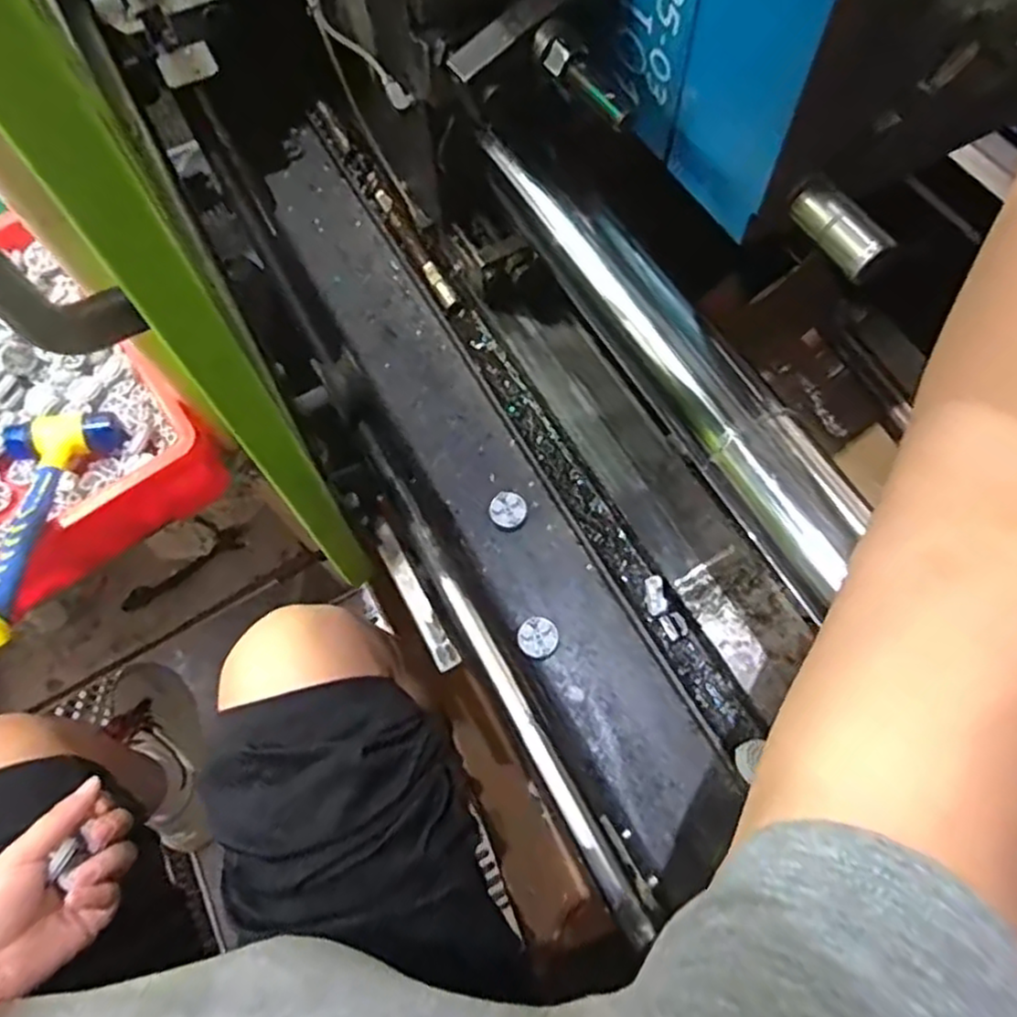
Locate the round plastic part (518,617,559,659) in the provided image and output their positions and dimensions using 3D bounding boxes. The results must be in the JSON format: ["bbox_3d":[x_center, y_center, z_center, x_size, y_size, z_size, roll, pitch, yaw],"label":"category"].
[{"bbox_3d":[0.022,0.096,0.523,0.029,0.010,0.028,-1,66,2],"label":"round plastic part"}]

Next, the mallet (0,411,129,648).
[{"bbox_3d":[-0.355,0.001,0.528,0.085,0.047,0.286,-19,38,-6],"label":"mallet"}]

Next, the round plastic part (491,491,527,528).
[{"bbox_3d":[0.001,0.002,0.569,0.027,0.010,0.032,6,67,5],"label":"round plastic part"}]

